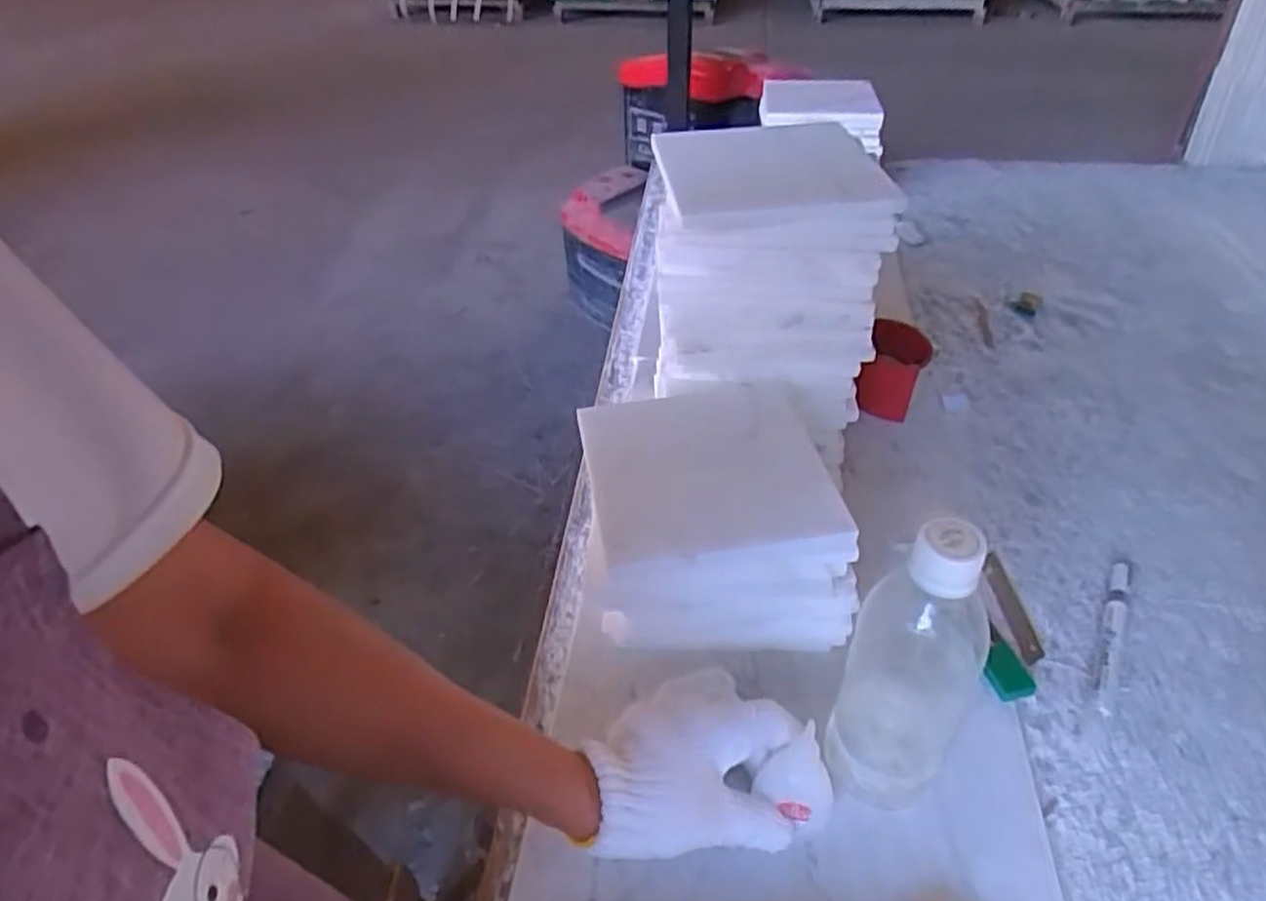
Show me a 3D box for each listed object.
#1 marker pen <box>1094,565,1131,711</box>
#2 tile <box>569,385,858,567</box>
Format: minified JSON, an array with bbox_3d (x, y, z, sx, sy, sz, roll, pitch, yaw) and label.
[{"bbox_3d":[0.348,0.133,0.559,0.015,0.012,0.148,20,47,24],"label":"marker pen"},{"bbox_3d":[0.046,0.008,0.507,0.148,0.015,0.154,-8,40,-7],"label":"tile"}]

